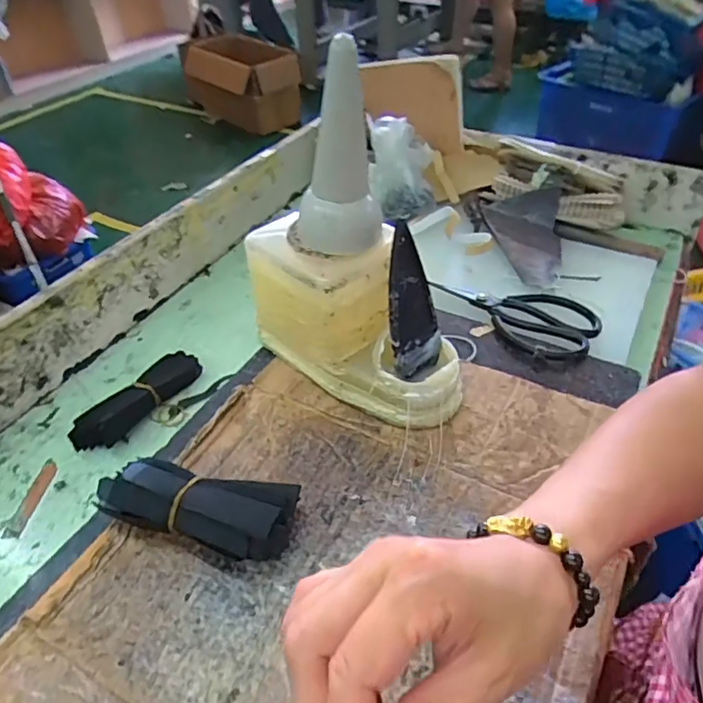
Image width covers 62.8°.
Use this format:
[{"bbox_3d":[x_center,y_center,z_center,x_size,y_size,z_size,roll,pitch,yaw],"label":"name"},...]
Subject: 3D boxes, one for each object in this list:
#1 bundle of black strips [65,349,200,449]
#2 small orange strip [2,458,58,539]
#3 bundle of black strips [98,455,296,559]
[{"bbox_3d":[-0.204,0.042,0.551,0.039,0.025,0.136,24,48,25],"label":"bundle of black strips"},{"bbox_3d":[-0.271,0.124,0.492,0.016,0.005,0.075,2,42,4],"label":"small orange strip"},{"bbox_3d":[-0.108,0.113,0.408,0.139,0.047,0.057,6,43,10],"label":"bundle of black strips"}]

